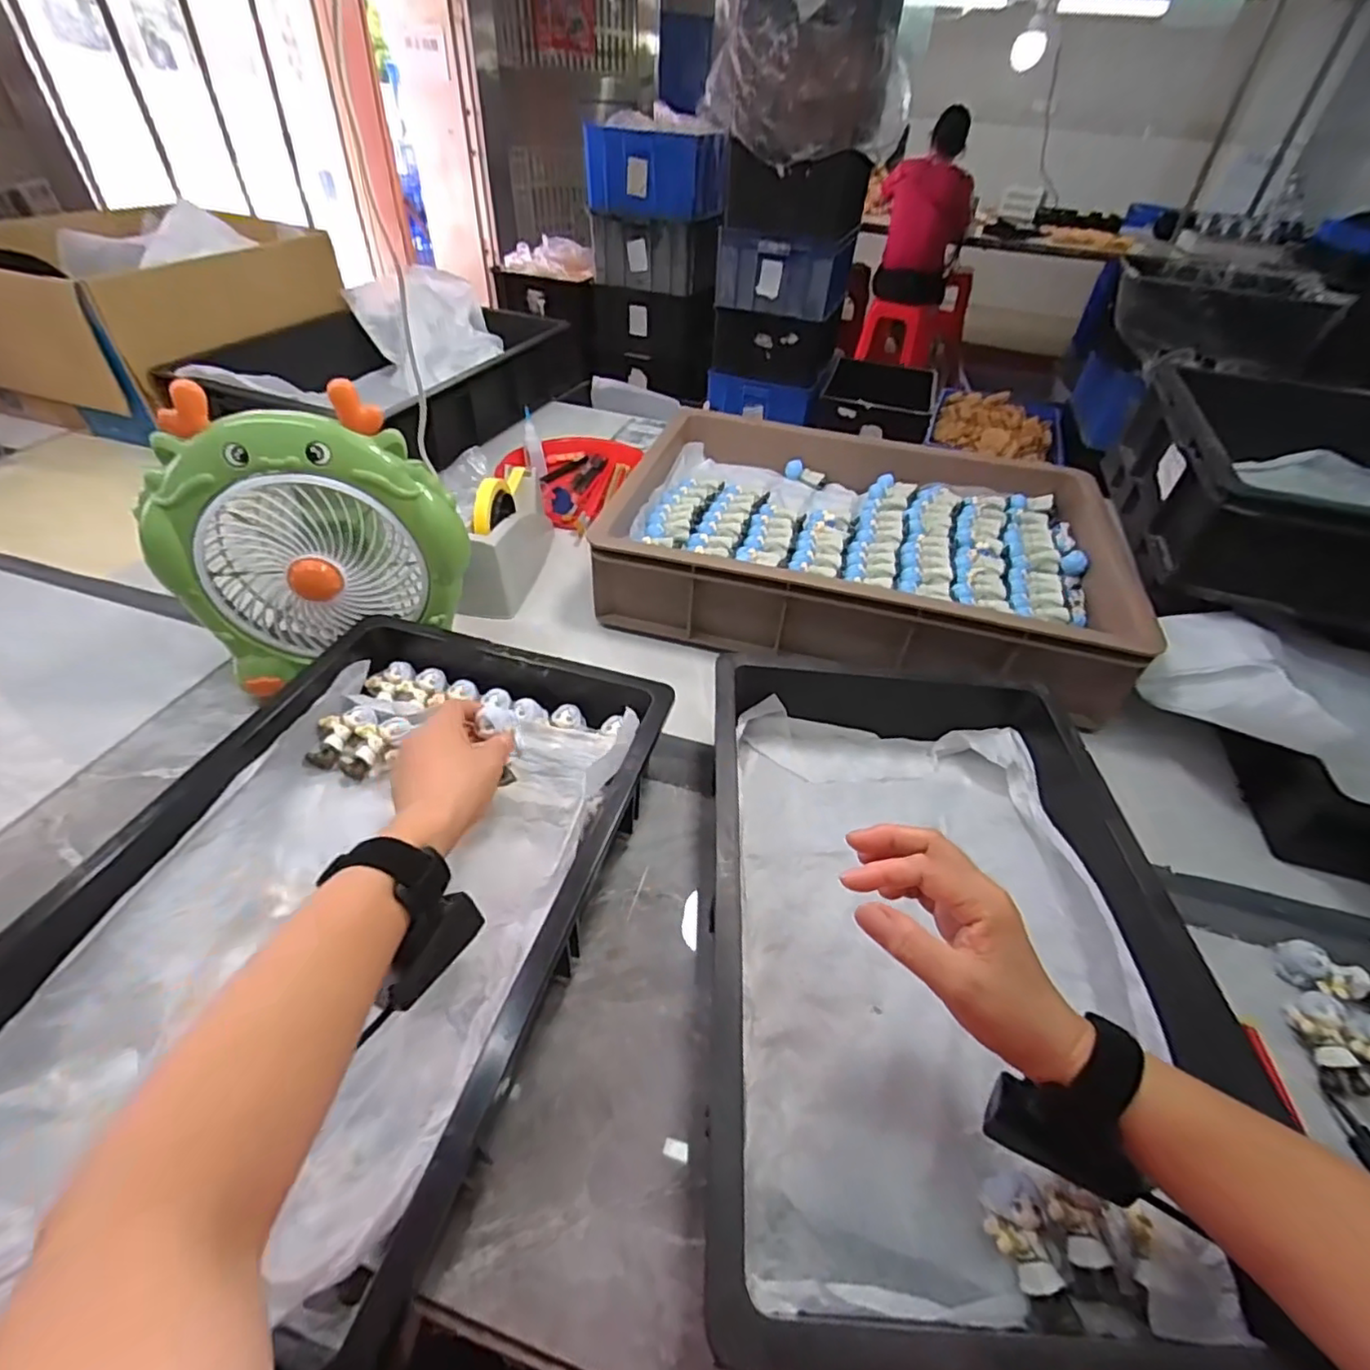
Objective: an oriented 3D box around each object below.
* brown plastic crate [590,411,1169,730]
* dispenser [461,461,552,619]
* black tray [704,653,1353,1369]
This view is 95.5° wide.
[{"bbox_3d":[0.217,-0.175,0.780,0.565,0.116,0.382,14,44,10],"label":"brown plastic crate"},{"bbox_3d":[-0.215,-0.187,0.767,0.056,0.117,0.210,8,44,4],"label":"dispenser"},{"bbox_3d":[0.168,0.163,0.438,0.297,0.097,0.432,4,43,0],"label":"black tray"}]

